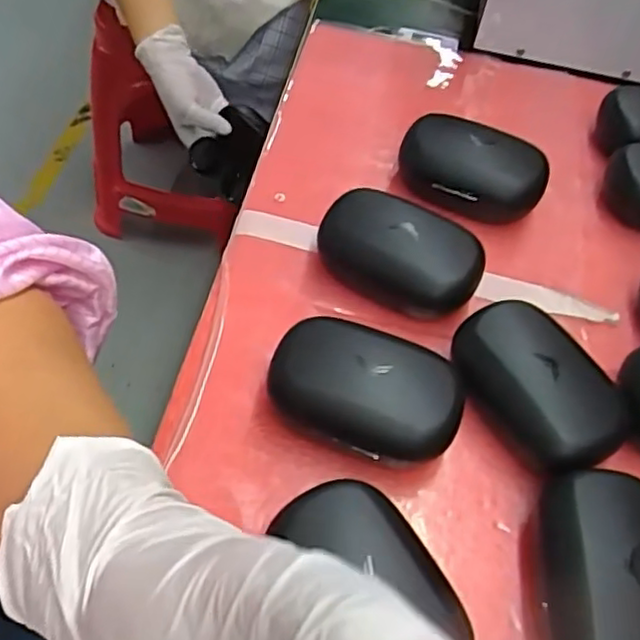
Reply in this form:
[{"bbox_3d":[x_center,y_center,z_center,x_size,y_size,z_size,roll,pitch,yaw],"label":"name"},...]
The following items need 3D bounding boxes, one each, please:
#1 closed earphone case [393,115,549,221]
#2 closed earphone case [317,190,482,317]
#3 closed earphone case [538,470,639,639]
[{"bbox_3d":[0.089,-0.088,0.402,0.086,0.039,0.054,23,55,9],"label":"closed earphone case"},{"bbox_3d":[0.042,-0.035,0.359,0.086,0.038,0.050,32,57,15],"label":"closed earphone case"},{"bbox_3d":[0.112,0.104,0.264,0.053,0.038,0.081,5,54,-4],"label":"closed earphone case"}]

